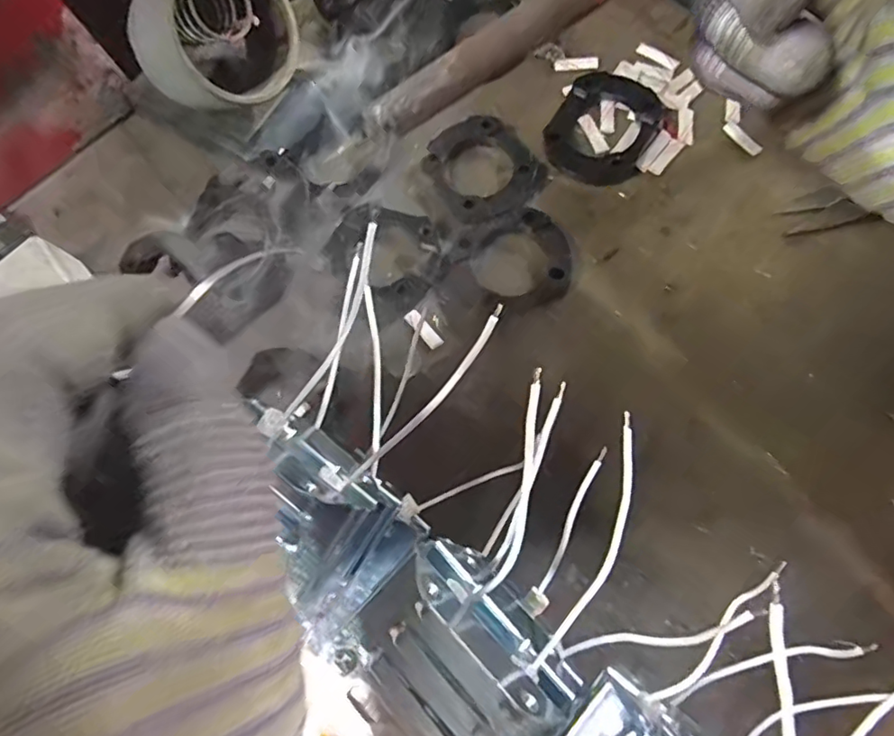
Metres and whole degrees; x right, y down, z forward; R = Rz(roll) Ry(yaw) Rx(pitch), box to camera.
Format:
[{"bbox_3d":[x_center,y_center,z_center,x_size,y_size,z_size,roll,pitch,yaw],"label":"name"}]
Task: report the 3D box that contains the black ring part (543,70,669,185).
[{"bbox_3d":[0.081,-0.125,0.301,0.052,0.013,0.057,27,78,14],"label":"black ring part"}]

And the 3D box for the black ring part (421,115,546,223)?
[{"bbox_3d":[0.019,-0.106,0.302,0.054,0.008,0.060,-37,73,-5],"label":"black ring part"}]

